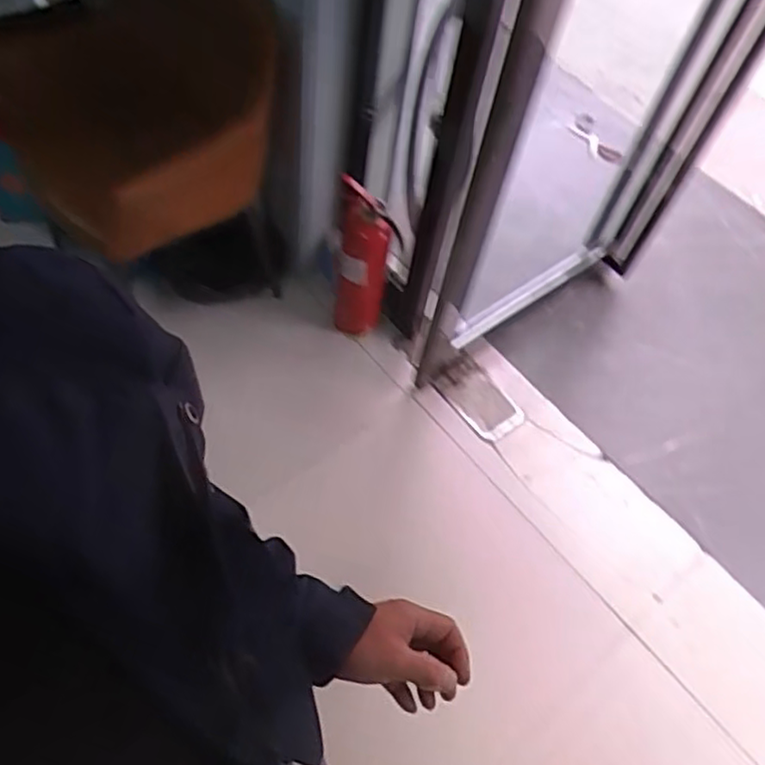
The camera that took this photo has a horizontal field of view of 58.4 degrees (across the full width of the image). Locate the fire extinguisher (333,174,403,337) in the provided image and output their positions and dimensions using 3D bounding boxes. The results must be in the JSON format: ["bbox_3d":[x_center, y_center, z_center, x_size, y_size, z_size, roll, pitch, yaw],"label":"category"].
[{"bbox_3d":[-0.045,-0.302,1.789,0.147,0.425,0.155,3,57,-5],"label":"fire extinguisher"}]

